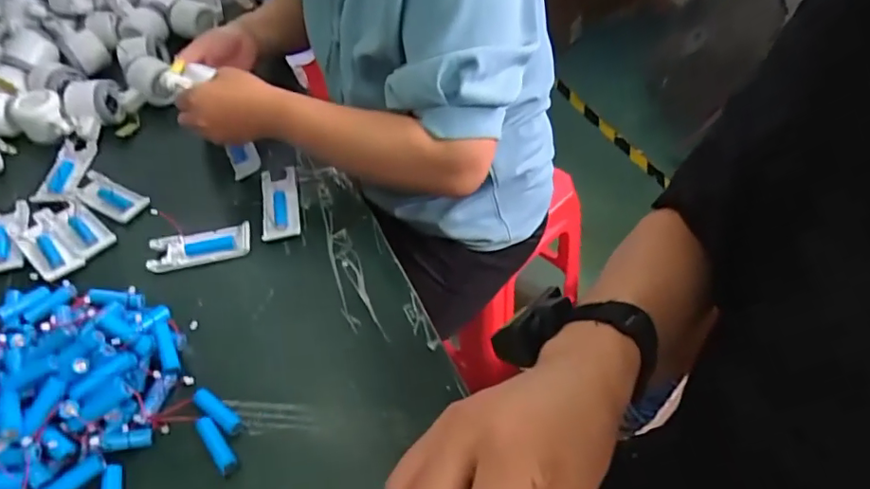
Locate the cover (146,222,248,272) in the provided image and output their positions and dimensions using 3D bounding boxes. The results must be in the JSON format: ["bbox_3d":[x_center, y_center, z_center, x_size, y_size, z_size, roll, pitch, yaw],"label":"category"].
[{"bbox_3d":[-0.246,0.001,0.577,0.101,0.010,0.041,-14,49,-7],"label":"cover"}]

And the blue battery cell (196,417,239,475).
[{"bbox_3d":[-0.173,0.159,0.437,0.015,0.016,0.051,-32,53,-22],"label":"blue battery cell"}]

